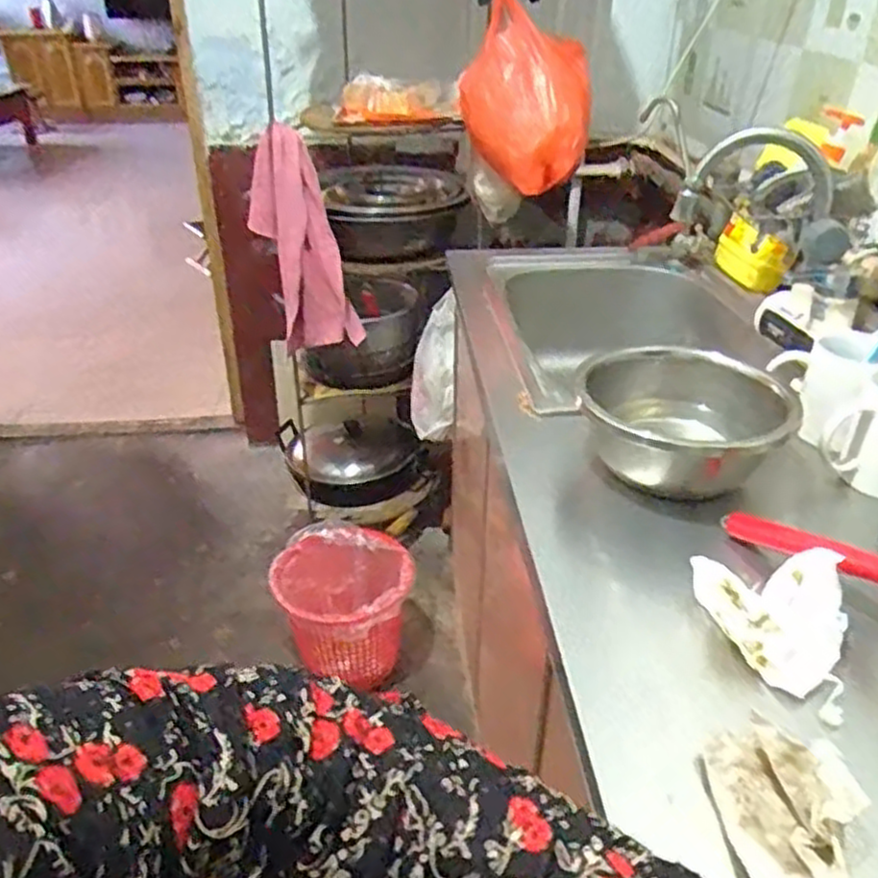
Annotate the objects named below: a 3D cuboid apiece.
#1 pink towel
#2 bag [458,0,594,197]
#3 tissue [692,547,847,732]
[{"bbox_3d":[-0.254,-0.364,1.404,0.106,0.398,0.177,-24,17,-33],"label":"pink towel"},{"bbox_3d":[0.145,-0.572,1.281,0.218,0.257,0.224,2,32,4],"label":"bag"},{"bbox_3d":[0.219,0.120,0.505,0.095,0.050,0.099,9,33,14],"label":"tissue"}]

